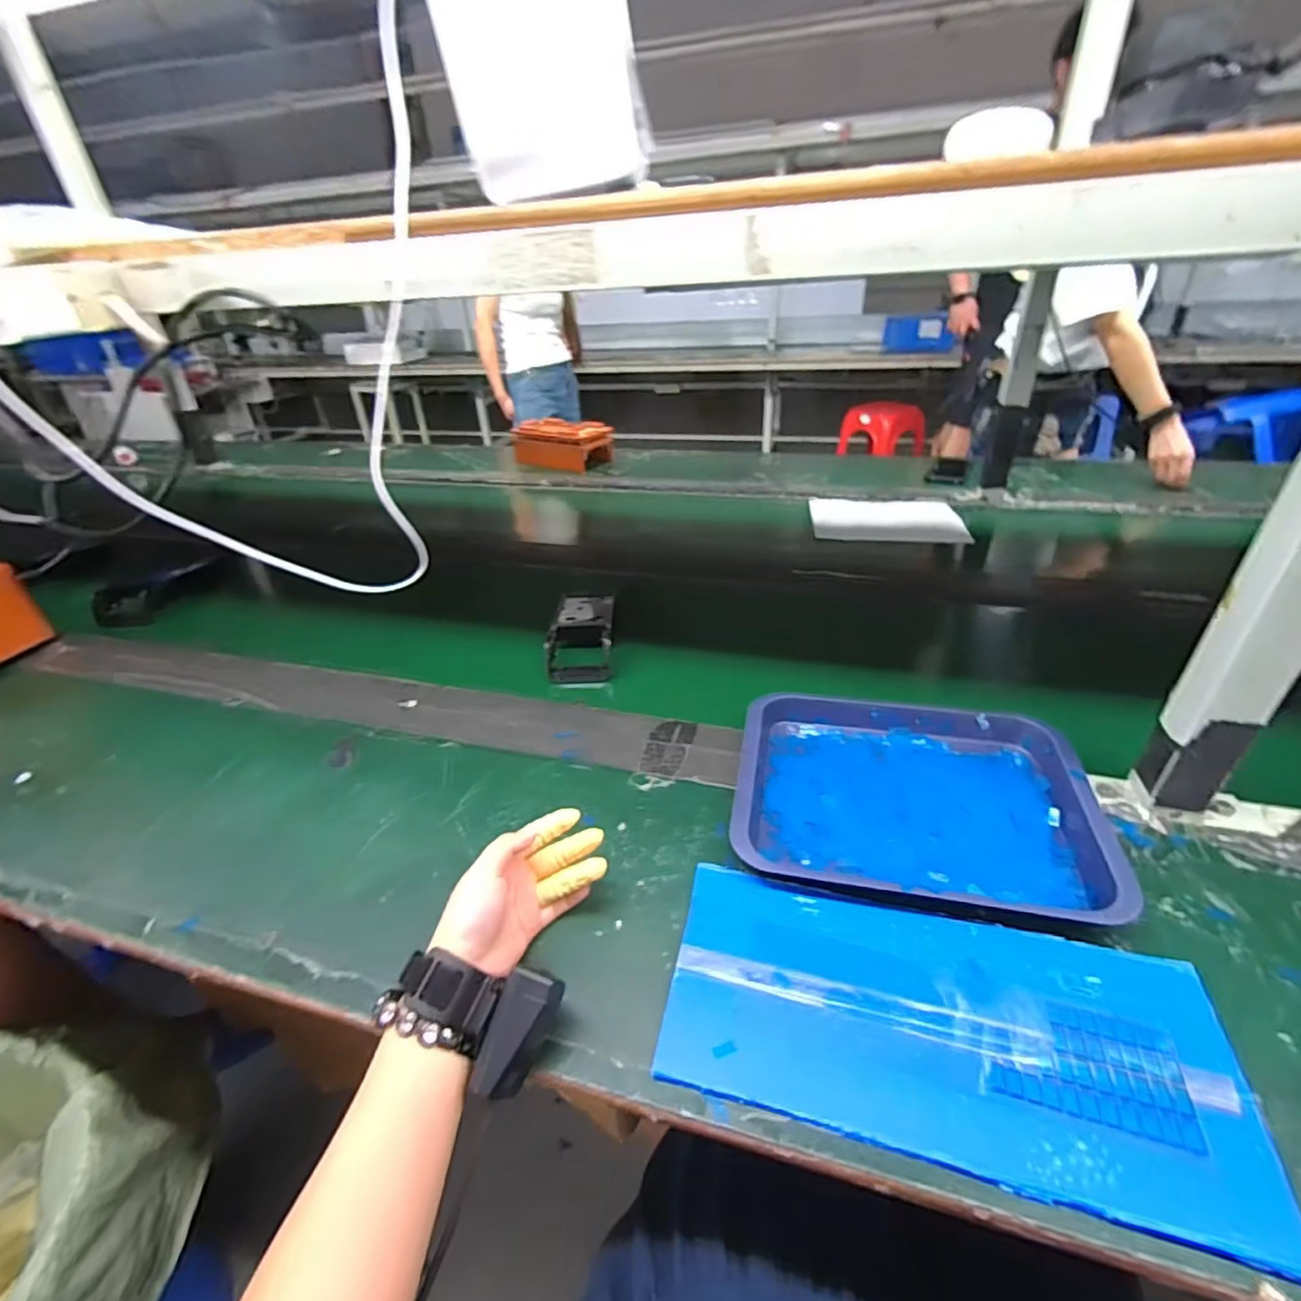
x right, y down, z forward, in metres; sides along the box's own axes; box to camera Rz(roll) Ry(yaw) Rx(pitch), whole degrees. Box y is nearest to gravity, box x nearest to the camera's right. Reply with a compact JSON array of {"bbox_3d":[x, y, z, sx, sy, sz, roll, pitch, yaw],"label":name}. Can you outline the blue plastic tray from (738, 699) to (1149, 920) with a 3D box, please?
[{"bbox_3d":[0.219,0.120,0.516,0.276,0.040,0.207,5,33,13],"label":"blue plastic tray"}]

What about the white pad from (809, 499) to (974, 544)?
[{"bbox_3d":[0.440,-0.246,1.114,0.267,0.022,0.177,4,33,13],"label":"white pad"}]

